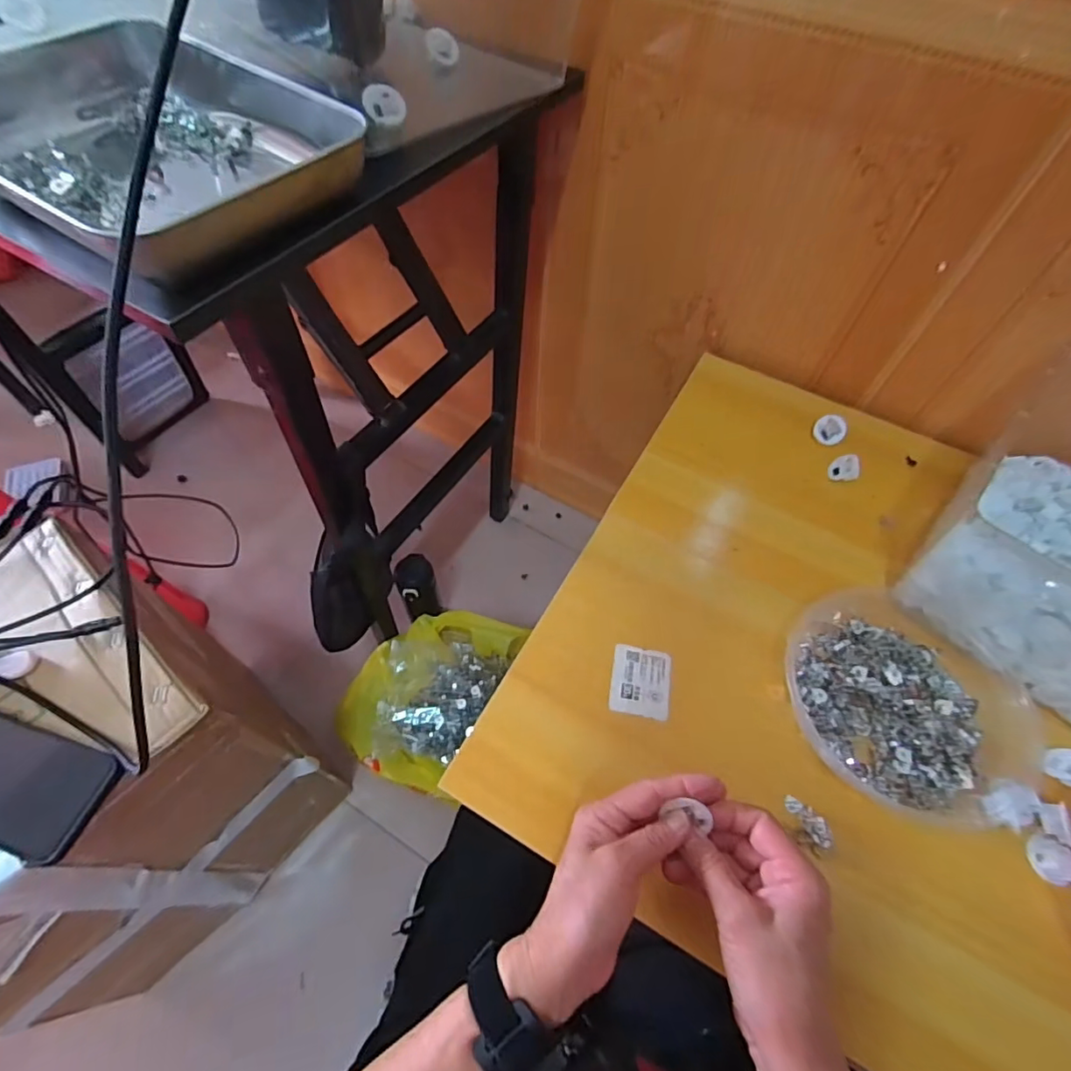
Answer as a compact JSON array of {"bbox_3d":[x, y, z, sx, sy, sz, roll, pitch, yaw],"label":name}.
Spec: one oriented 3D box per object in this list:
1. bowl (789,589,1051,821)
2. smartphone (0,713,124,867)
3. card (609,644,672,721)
[{"bbox_3d":[0.305,0.138,0.449,0.169,0.047,0.193,-33,65,-21],"label":"bowl"},{"bbox_3d":[-0.410,0.184,0.414,0.164,0.014,0.078,18,59,8],"label":"smartphone"},{"bbox_3d":[0.091,0.126,0.466,0.050,0.004,0.060,11,57,2],"label":"card"}]

